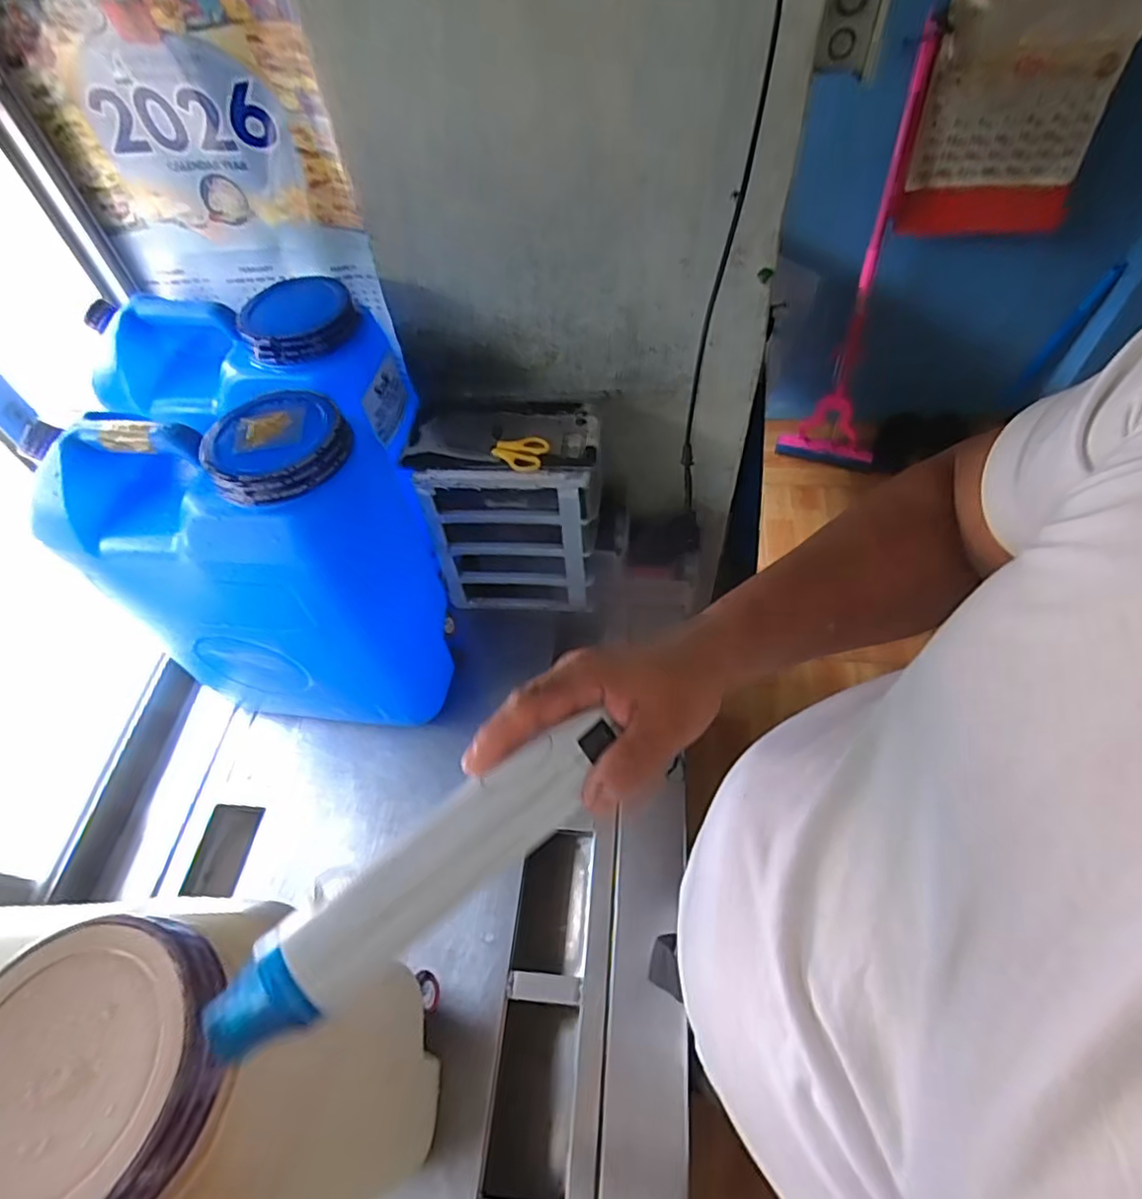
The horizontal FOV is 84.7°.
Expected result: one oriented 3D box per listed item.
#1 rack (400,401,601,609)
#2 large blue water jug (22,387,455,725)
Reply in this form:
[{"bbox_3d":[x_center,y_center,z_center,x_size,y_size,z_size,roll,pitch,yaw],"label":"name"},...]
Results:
[{"bbox_3d":[-0.073,-0.129,0.861,0.222,0.257,0.151,0,55,6],"label":"rack"},{"bbox_3d":[-0.334,-0.022,0.686,0.295,0.384,0.165,8,56,11],"label":"large blue water jug"}]

